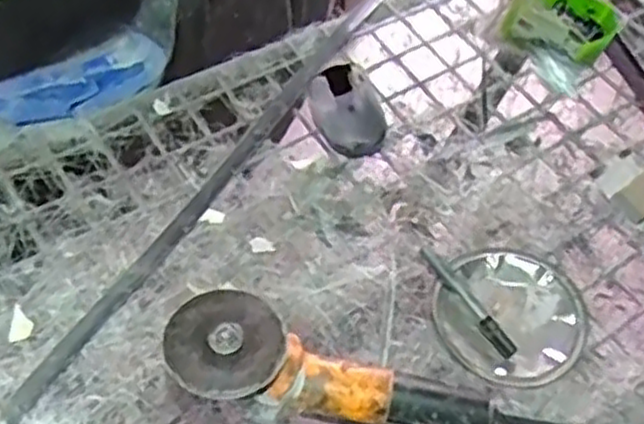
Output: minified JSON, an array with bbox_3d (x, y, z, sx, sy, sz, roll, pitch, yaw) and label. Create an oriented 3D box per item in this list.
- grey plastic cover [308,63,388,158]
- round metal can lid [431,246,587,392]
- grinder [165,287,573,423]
[{"bbox_3d":[0.029,-0.114,0.882,0.096,0.076,0.088,10,52,1],"label":"grey plastic cover"},{"bbox_3d":[0.191,0.103,0.769,0.145,0.017,0.146,3,52,-4],"label":"round metal can lid"},{"bbox_3d":[0.036,0.167,0.666,0.353,0.083,0.099,17,51,2],"label":"grinder"}]

